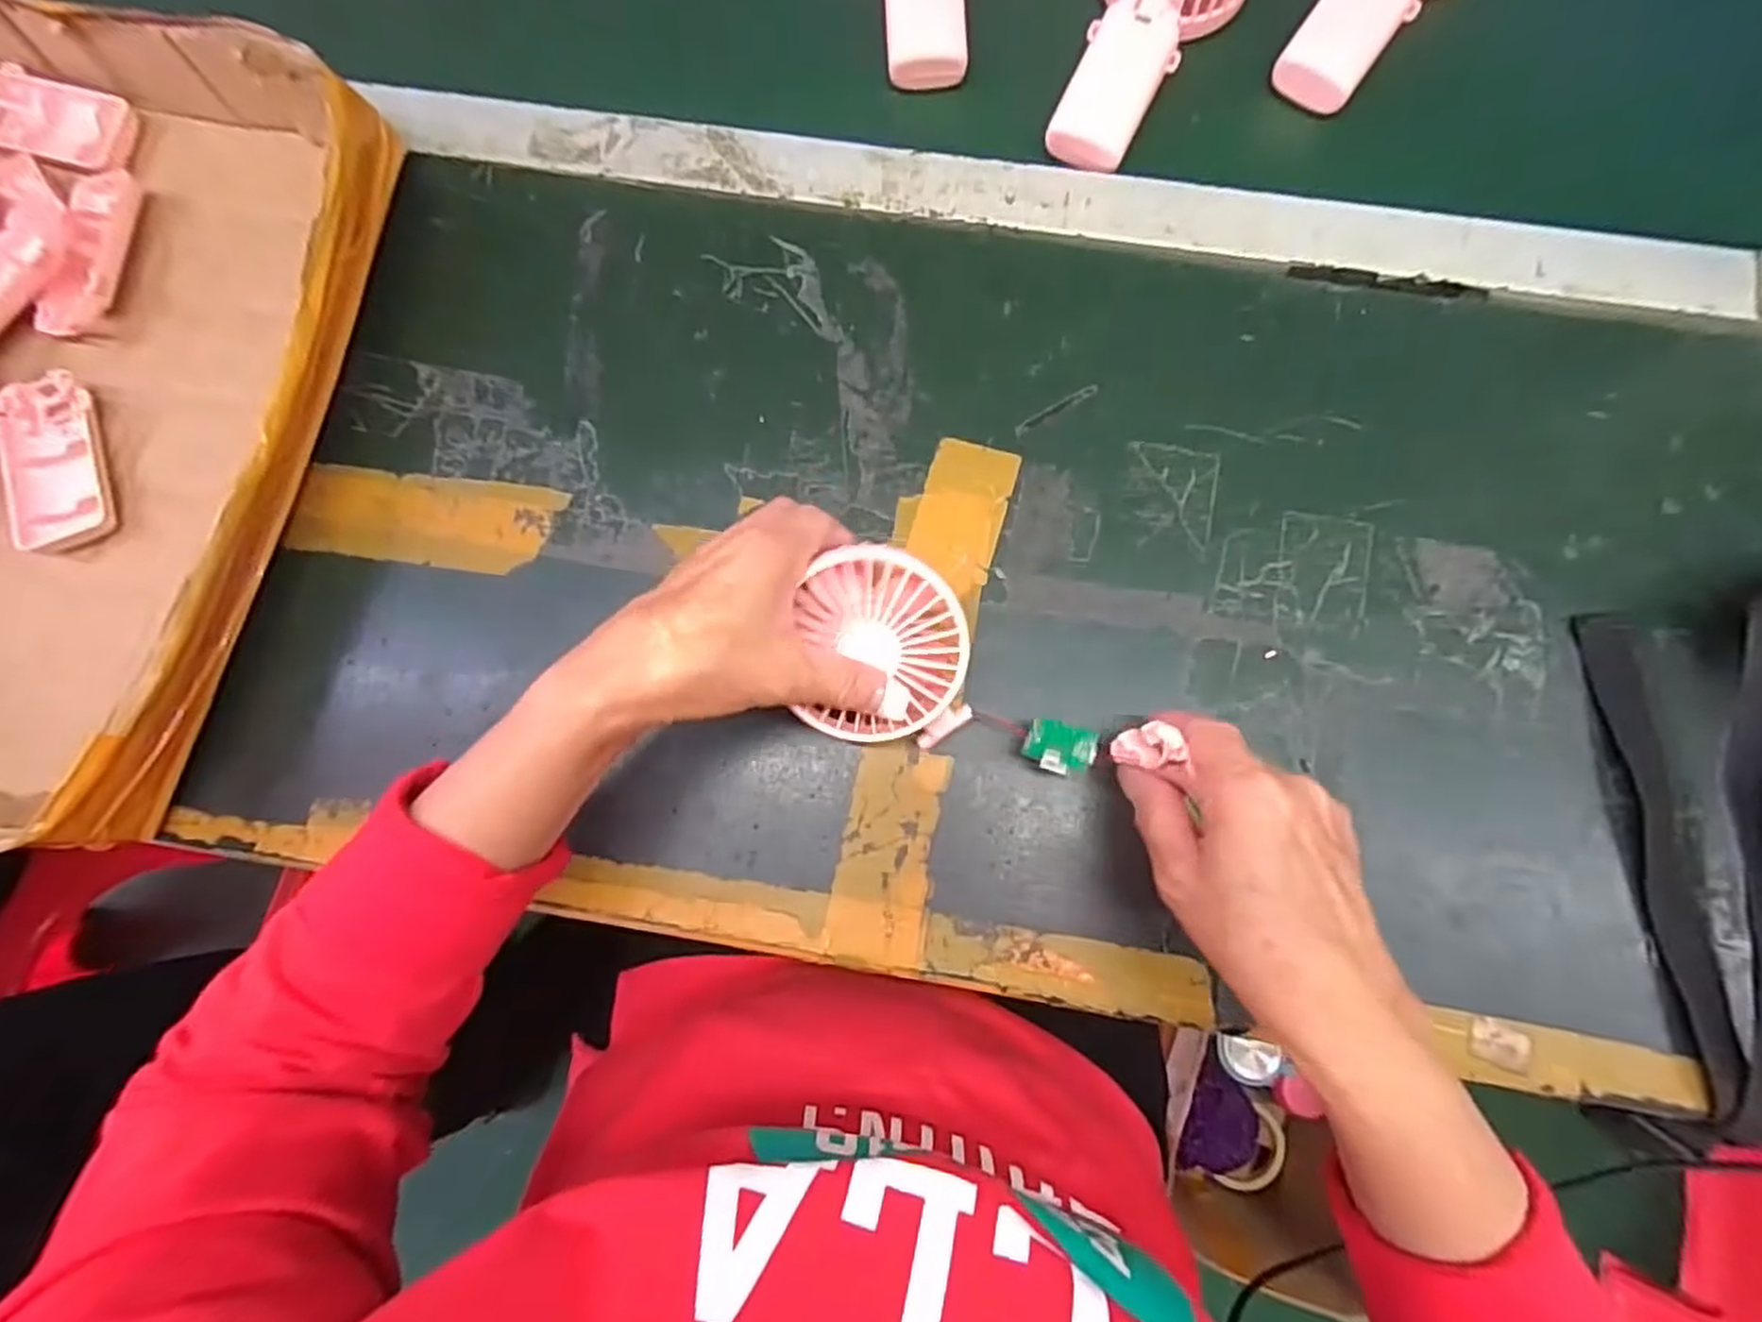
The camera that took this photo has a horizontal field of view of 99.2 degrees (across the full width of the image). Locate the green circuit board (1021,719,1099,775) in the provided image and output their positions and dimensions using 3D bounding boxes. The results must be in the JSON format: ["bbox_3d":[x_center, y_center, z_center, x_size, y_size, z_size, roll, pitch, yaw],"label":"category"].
[{"bbox_3d":[0.082,0.040,0.341,0.031,0.006,0.023,13,70,24],"label":"green circuit board"}]

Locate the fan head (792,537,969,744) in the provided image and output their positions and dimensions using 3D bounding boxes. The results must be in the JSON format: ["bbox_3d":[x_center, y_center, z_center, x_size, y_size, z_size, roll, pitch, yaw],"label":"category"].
[{"bbox_3d":[0.003,-0.002,0.331,0.070,0.030,0.094,-5,110,-2],"label":"fan head"}]

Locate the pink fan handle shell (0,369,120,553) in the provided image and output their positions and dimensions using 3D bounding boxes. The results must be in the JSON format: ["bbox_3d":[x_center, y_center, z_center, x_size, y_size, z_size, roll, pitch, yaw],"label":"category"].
[{"bbox_3d":[-0.427,-0.103,0.389,0.045,0.020,0.096,-24,81,-3],"label":"pink fan handle shell"}]

